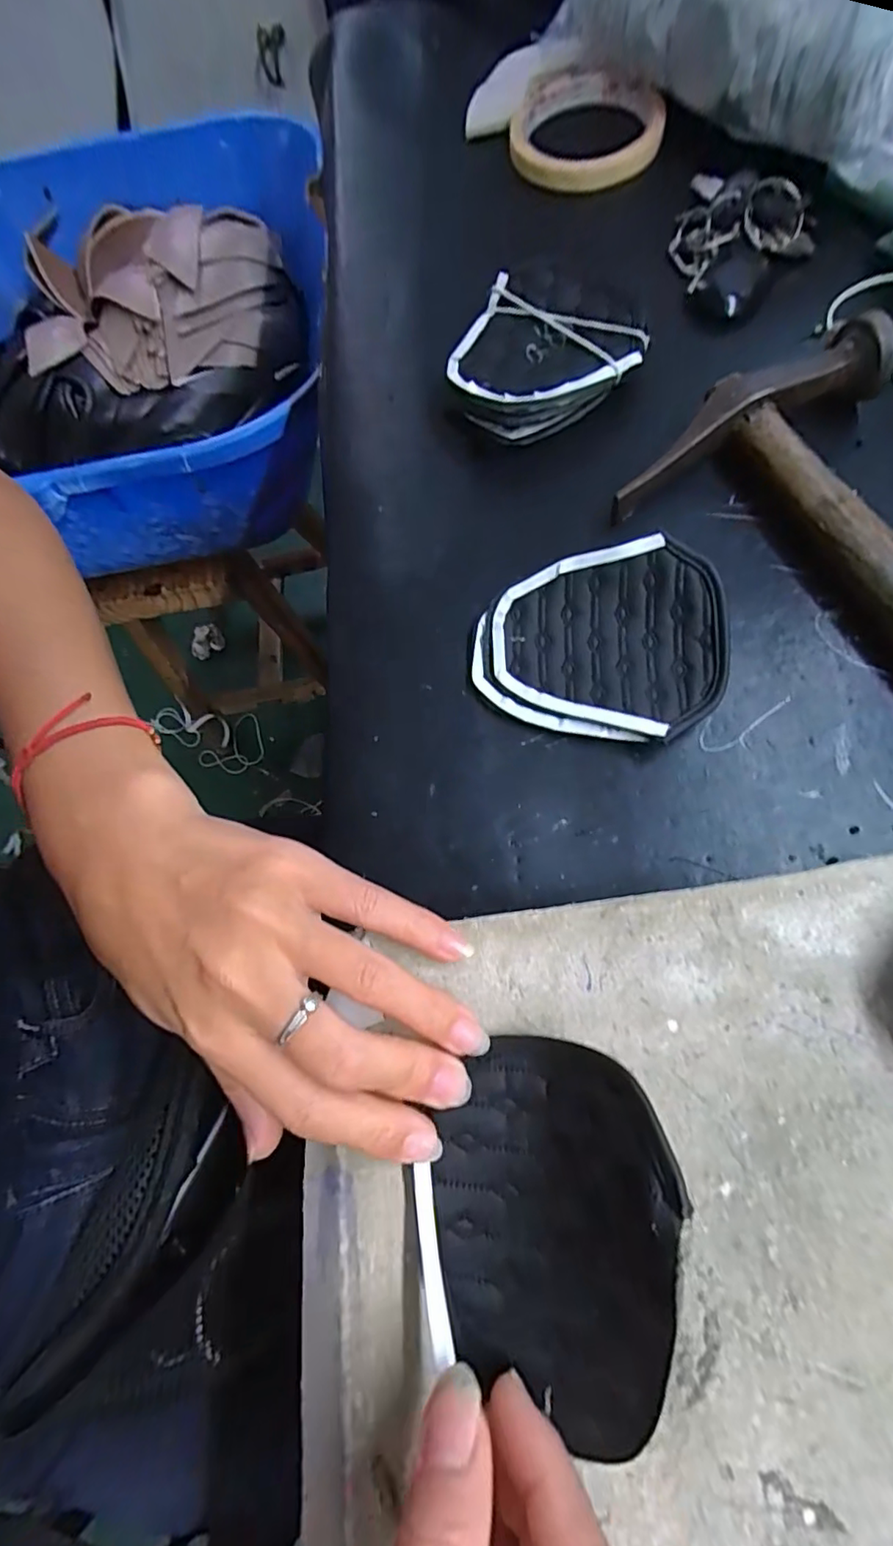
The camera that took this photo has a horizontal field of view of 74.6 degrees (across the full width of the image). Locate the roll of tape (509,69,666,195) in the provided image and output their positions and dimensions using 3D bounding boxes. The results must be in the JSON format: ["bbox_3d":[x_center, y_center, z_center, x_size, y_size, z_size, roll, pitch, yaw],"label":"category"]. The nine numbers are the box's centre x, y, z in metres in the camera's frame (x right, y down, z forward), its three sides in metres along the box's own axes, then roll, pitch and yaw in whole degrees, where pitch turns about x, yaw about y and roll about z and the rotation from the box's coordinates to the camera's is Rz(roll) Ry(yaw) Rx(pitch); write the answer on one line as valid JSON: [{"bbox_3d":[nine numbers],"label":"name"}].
[{"bbox_3d":[0.082,-0.386,0.353,0.079,0.026,0.079,-3,72,8],"label":"roll of tape"}]

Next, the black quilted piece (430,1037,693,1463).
[{"bbox_3d":[0.029,0.129,0.168,0.072,0.020,0.092,-5,69,27],"label":"black quilted piece"}]

